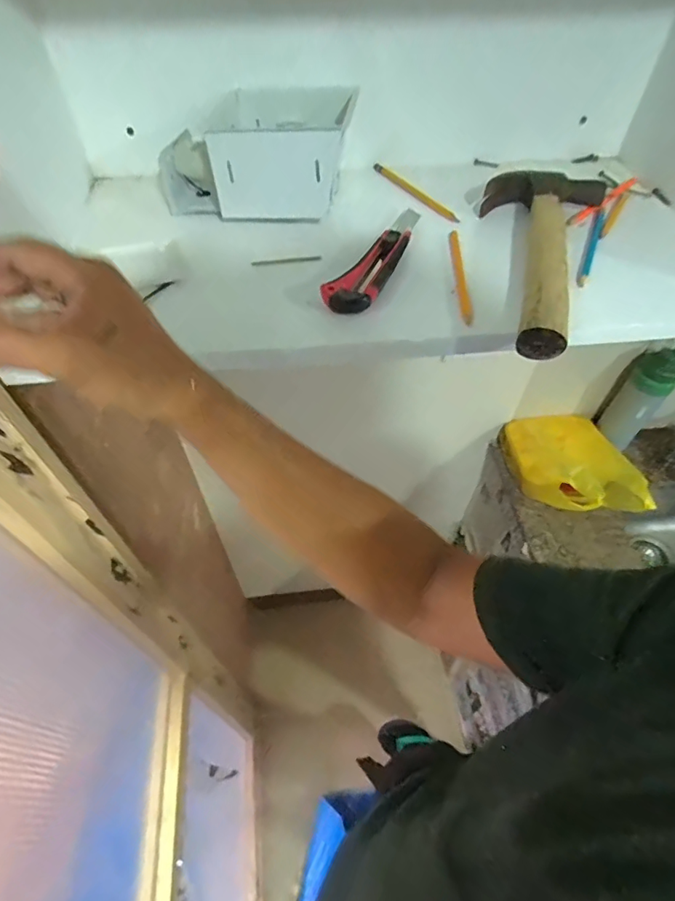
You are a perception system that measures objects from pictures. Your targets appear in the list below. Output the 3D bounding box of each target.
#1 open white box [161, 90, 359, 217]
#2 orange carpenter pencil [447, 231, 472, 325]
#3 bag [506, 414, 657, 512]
[{"bbox_3d":[-0.095,-0.318,0.522,0.202,0.087,0.143,3,52,1],"label":"open white box"},{"bbox_3d":[0.116,-0.170,0.463,0.011,0.010,0.156,4,52,2],"label":"orange carpenter pencil"},{"bbox_3d":[0.483,0.031,0.996,0.212,0.107,0.256,-3,53,-3],"label":"bag"}]

